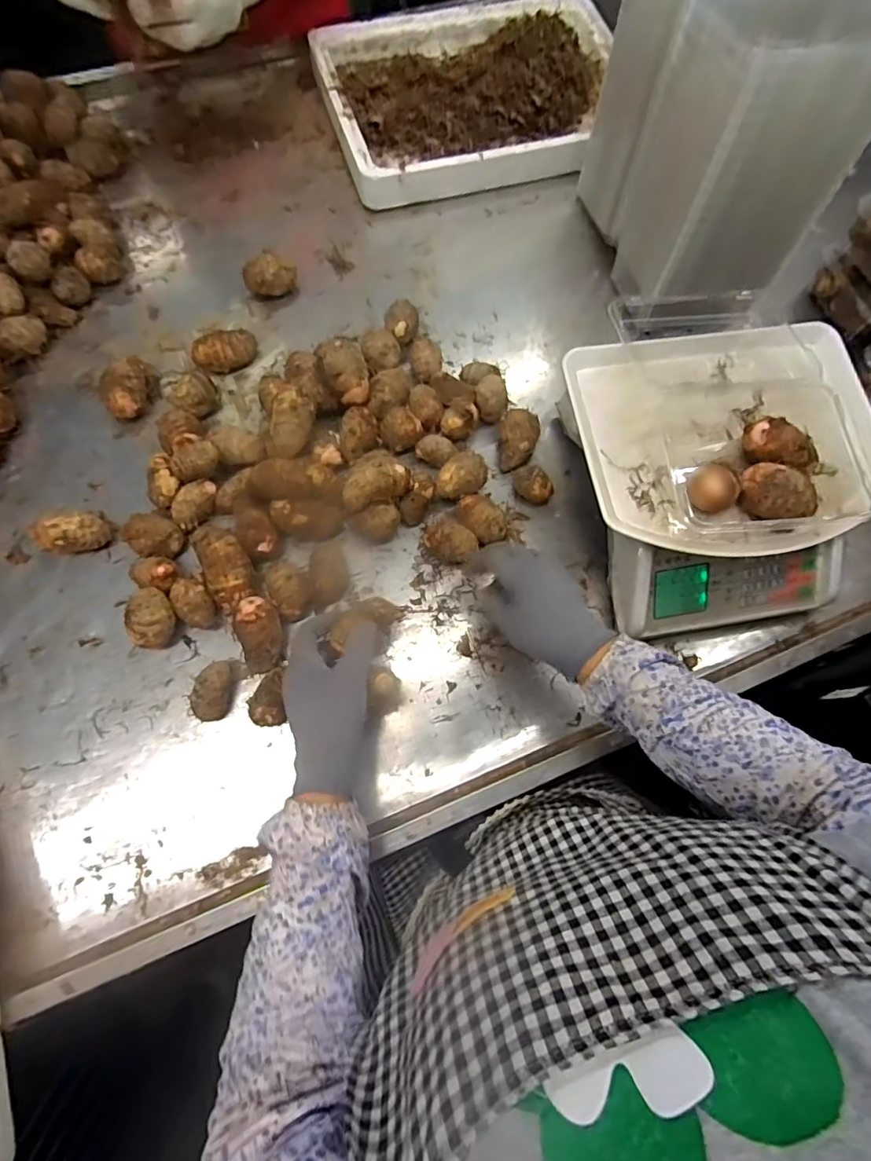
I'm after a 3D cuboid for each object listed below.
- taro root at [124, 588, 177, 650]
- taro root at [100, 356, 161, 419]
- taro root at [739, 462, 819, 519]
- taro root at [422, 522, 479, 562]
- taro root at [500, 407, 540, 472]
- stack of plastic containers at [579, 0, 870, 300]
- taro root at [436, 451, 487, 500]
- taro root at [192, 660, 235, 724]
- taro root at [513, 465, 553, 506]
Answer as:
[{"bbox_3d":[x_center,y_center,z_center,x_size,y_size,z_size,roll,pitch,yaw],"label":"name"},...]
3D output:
[{"bbox_3d":[-0.285,0.042,0.523,0.044,0.049,0.058,-19,75,-8],"label":"taro root"},{"bbox_3d":[-0.357,-0.229,0.596,0.040,0.048,0.085,10,73,1],"label":"taro root"},{"bbox_3d":[0.300,-0.074,0.454,0.062,0.041,0.036,43,76,10],"label":"taro root"},{"bbox_3d":[0.017,-0.040,0.554,0.060,0.039,0.041,15,73,2],"label":"taro root"},{"bbox_3d":[0.095,-0.162,0.602,0.044,0.045,0.067,16,73,2],"label":"taro root"},{"bbox_3d":[0.307,-0.505,0.562,0.173,0.235,0.295,-10,74,-5],"label":"stack of plastic containers"},{"bbox_3d":[0.030,-0.113,0.579,0.050,0.049,0.050,1,73,-2],"label":"taro root"},{"bbox_3d":[-0.217,0.109,0.499,0.029,0.036,0.055,2,73,-2],"label":"taro root"},{"bbox_3d":[0.112,-0.106,0.585,0.031,0.036,0.042,-38,78,-12],"label":"taro root"}]

